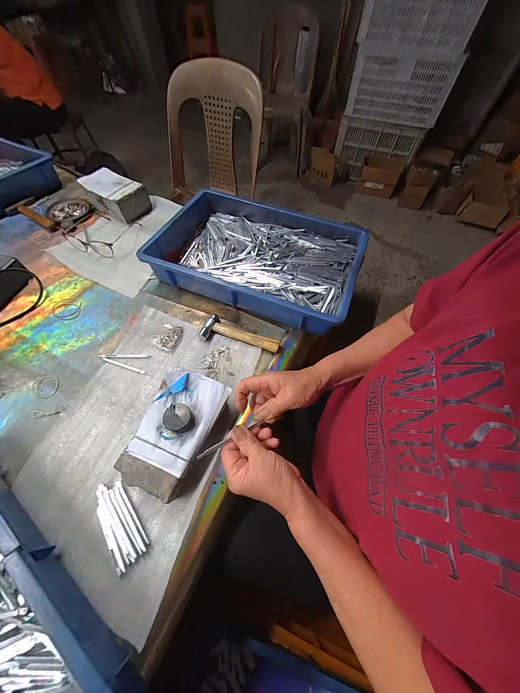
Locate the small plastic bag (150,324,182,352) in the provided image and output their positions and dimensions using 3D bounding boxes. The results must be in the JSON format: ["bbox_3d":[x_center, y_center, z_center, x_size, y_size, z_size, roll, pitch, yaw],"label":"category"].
[{"bbox_3d":[-0.179,-0.022,0.461,0.043,0.021,0.057,26,62,13],"label":"small plastic bag"}]

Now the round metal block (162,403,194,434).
[{"bbox_3d":[-0.116,0.103,0.335,0.039,0.020,0.038,2,60,-3],"label":"round metal block"}]

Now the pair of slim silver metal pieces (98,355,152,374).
[{"bbox_3d":[-0.253,0.023,0.440,0.095,0.004,0.037,13,60,6],"label":"pair of slim silver metal pieces"}]

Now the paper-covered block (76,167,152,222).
[{"bbox_3d":[-0.404,-0.423,0.655,0.150,0.068,0.101,23,61,12],"label":"paper-covered block"}]

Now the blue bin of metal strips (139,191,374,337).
[{"bbox_3d":[-0.004,-0.205,0.544,0.427,0.093,0.284,21,61,8],"label":"blue bin of metal strips"}]

